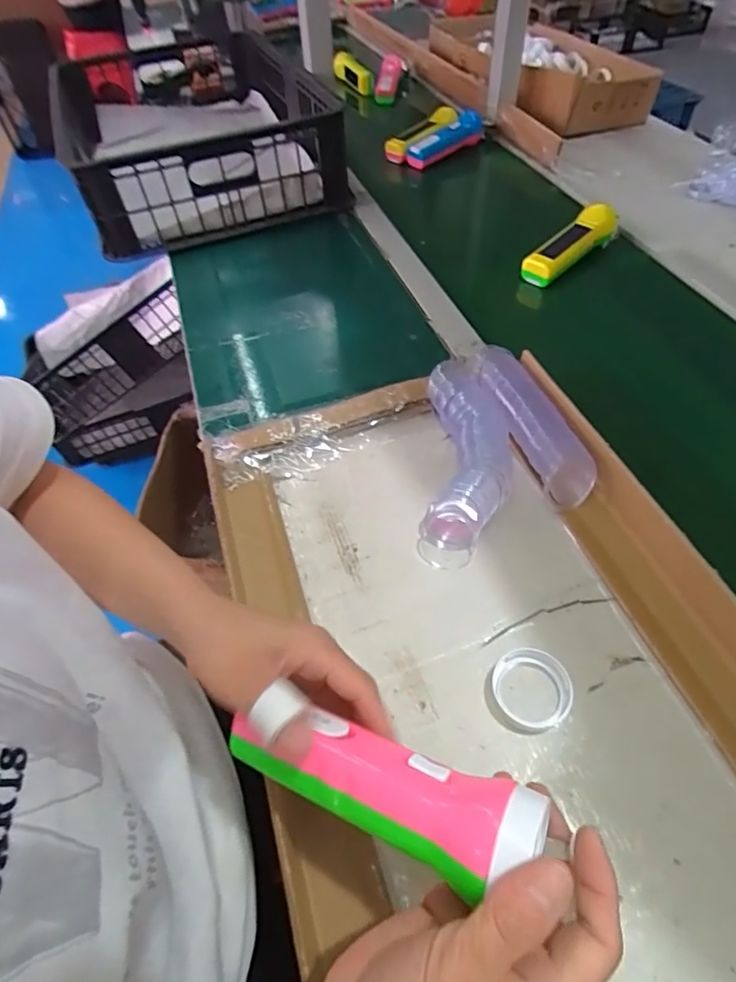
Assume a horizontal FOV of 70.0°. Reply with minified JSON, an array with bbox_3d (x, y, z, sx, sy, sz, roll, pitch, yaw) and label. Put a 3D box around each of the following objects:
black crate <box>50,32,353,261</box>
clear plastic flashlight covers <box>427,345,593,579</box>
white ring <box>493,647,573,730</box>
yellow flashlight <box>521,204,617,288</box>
[{"bbox_3d":[-0.327,-0.678,0.960,0.401,0.125,0.697,-20,53,-13],"label":"black crate"},{"bbox_3d":[0.153,-0.068,0.509,0.045,0.047,0.189,-16,53,-9],"label":"clear plastic flashlight covers"},{"bbox_3d":[0.116,0.139,0.372,0.054,0.011,0.052,-1,52,2],"label":"white ring"},{"bbox_3d":[0.268,-0.329,0.708,0.143,0.049,0.048,-36,59,-23],"label":"yellow flashlight"}]

